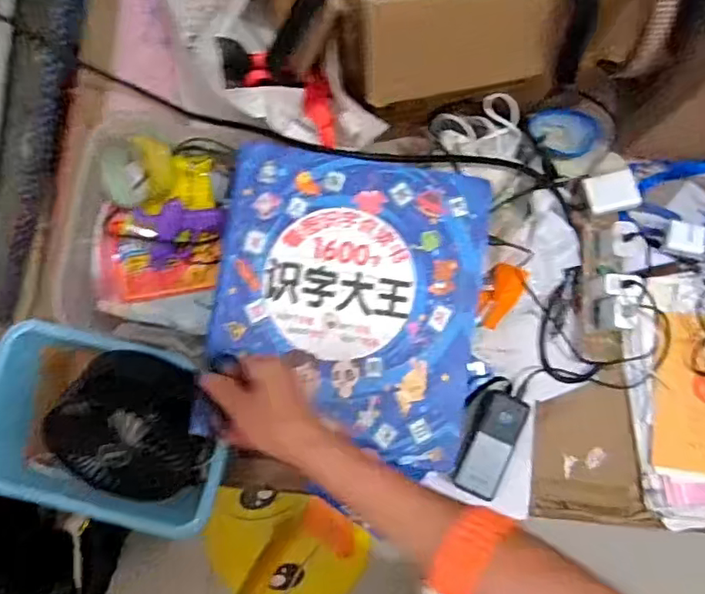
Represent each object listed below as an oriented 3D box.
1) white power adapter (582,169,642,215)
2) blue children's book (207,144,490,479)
[{"bbox_3d":[0.355,-0.142,0.807,0.066,0.017,0.053,-12,83,1],"label":"white power adapter"},{"bbox_3d":[-0.006,0.005,0.627,0.275,0.029,0.310,8,84,3],"label":"blue children's book"}]

